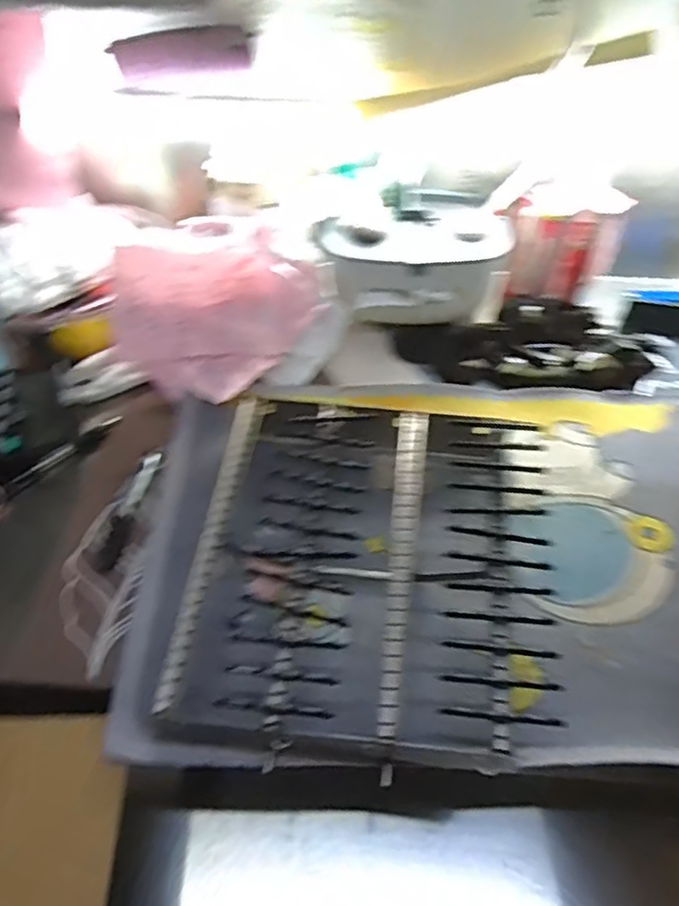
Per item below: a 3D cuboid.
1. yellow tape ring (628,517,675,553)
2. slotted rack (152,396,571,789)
[{"bbox_3d":[0.285,0.075,0.602,0.037,0.009,0.037,0,50,0],"label":"yellow tape ring"},{"bbox_3d":[0.037,0.086,0.549,0.294,0.056,0.301,5,50,3],"label":"slotted rack"}]

